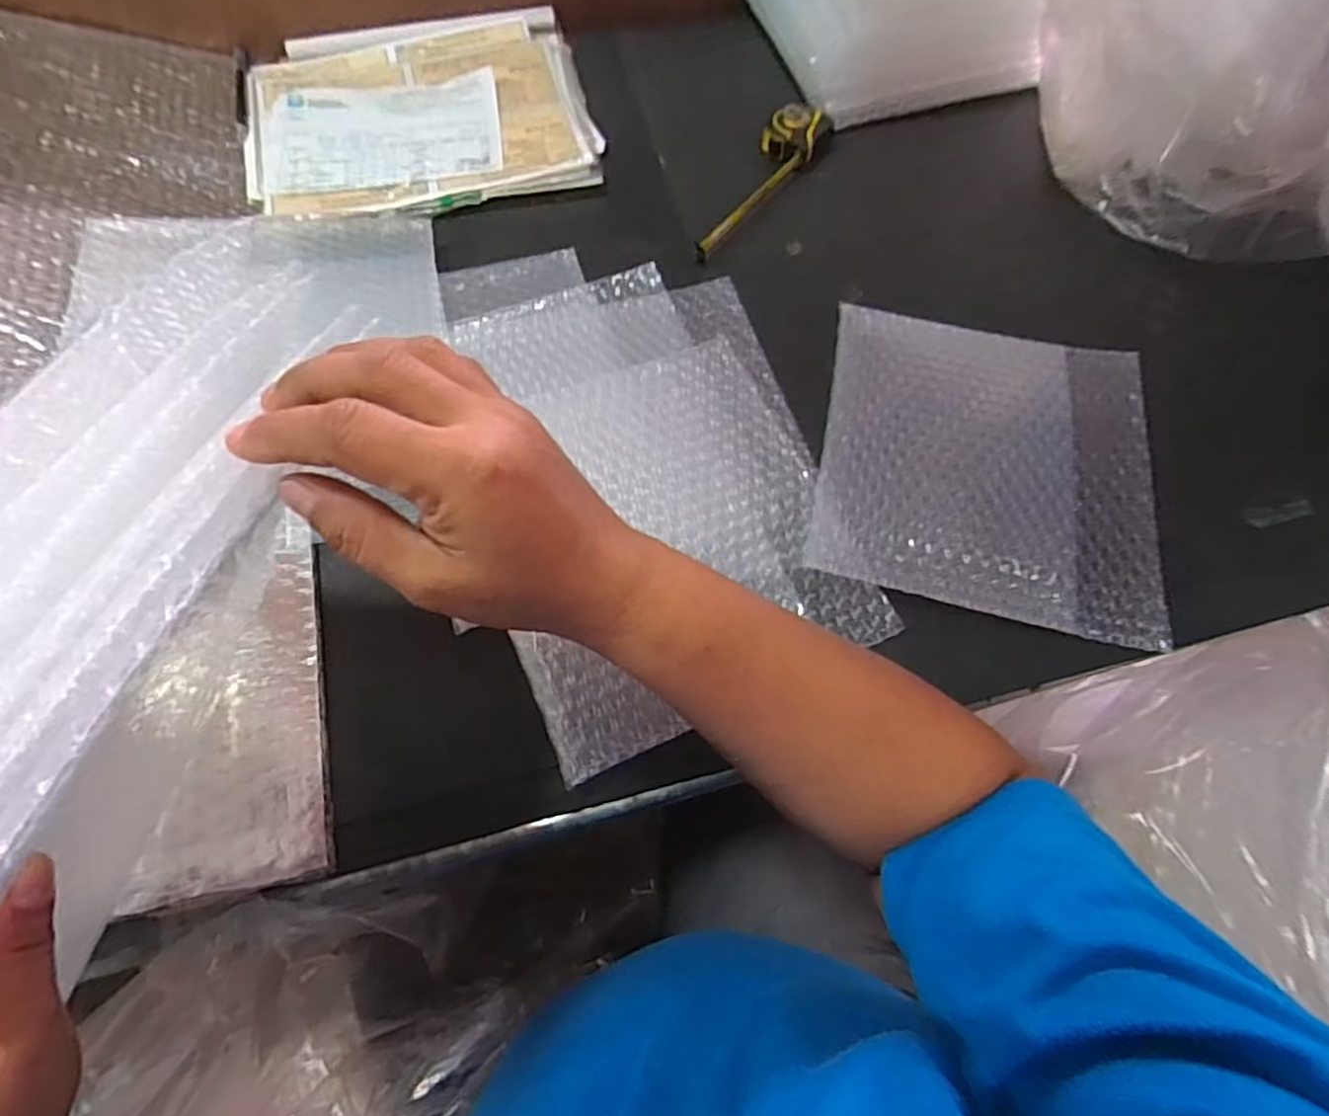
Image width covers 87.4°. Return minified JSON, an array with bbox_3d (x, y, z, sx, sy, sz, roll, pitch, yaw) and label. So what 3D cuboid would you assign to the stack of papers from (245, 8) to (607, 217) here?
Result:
[{"bbox_3d":[-0.238,-0.439,0.682,0.318,0.024,0.285,-14,63,-6],"label":"stack of papers"}]

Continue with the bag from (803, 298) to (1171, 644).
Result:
[{"bbox_3d":[0.224,-0.077,0.486,0.222,0.015,0.245,12,63,7],"label":"bag"}]

